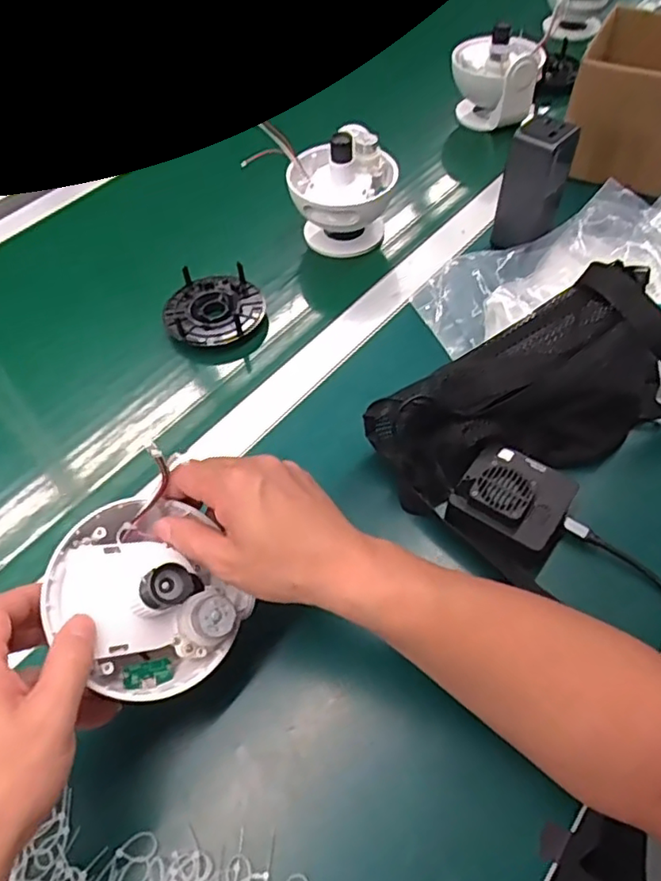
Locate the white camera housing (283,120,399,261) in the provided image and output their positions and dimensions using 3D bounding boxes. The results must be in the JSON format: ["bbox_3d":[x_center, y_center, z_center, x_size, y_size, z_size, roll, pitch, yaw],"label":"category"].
[{"bbox_3d":[0.013,-0.265,0.657,0.112,0.114,0.088,-1,55,2],"label":"white camera housing"}]

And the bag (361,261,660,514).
[{"bbox_3d":[0.164,-0.042,0.493,0.263,0.094,0.115,-25,58,-14],"label":"bag"}]

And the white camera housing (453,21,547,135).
[{"bbox_3d":[0.210,-0.459,0.771,0.106,0.101,0.093,3,55,7],"label":"white camera housing"}]

